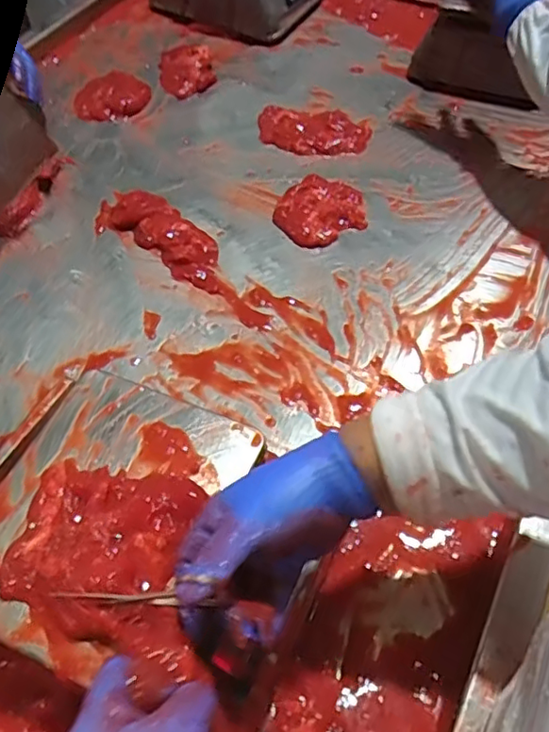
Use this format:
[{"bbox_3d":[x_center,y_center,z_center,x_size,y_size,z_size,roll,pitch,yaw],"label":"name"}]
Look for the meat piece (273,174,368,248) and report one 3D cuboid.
[{"bbox_3d":[0.070,-0.222,0.827,0.117,0.024,0.128,-1,57,1],"label":"meat piece"}]

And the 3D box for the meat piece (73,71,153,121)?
[{"bbox_3d":[-0.280,-0.451,0.972,0.125,0.027,0.106,9,58,8],"label":"meat piece"}]

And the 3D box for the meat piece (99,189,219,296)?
[{"bbox_3d":[-0.154,-0.189,0.812,0.226,0.032,0.089,31,63,20],"label":"meat piece"}]

